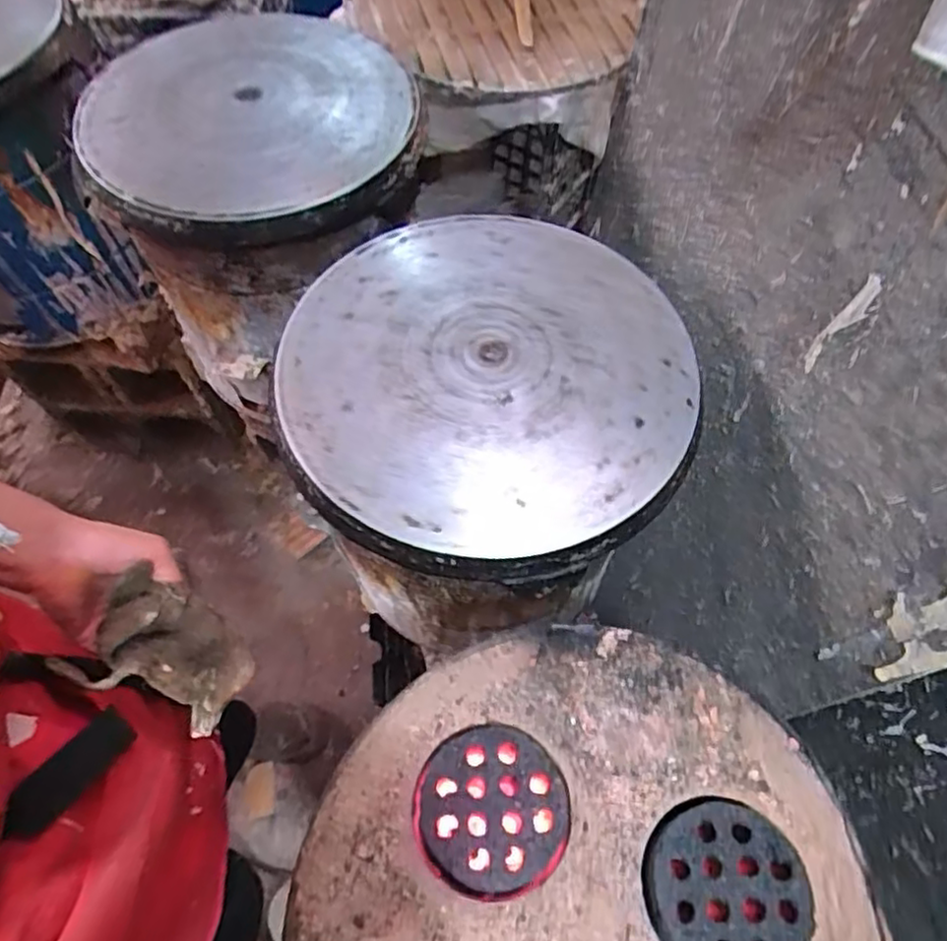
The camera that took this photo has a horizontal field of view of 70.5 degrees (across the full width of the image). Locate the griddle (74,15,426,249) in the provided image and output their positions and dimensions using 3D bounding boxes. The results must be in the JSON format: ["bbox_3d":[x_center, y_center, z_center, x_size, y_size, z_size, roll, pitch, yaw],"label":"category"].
[{"bbox_3d":[-0.246,-0.407,0.760,0.348,0.065,0.366,0,61,0],"label":"griddle"}]

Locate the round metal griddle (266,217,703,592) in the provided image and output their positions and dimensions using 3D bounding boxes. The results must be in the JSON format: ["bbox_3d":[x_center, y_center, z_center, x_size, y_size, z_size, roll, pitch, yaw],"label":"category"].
[{"bbox_3d":[0.012,-0.080,0.602,0.357,0.037,0.357,0,61,0],"label":"round metal griddle"}]

